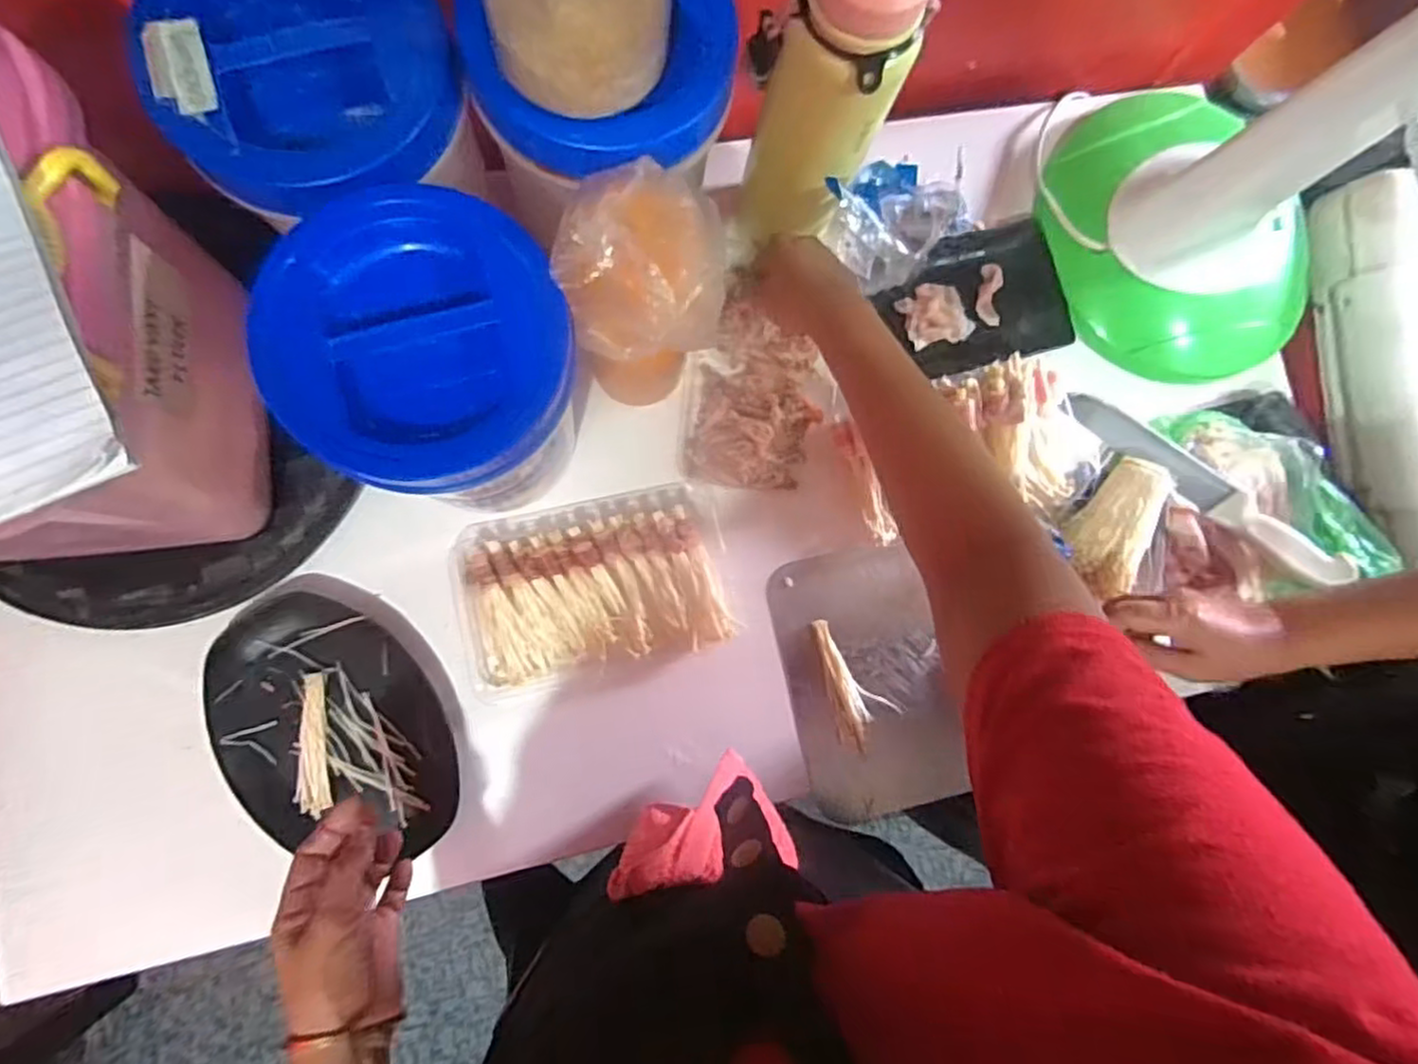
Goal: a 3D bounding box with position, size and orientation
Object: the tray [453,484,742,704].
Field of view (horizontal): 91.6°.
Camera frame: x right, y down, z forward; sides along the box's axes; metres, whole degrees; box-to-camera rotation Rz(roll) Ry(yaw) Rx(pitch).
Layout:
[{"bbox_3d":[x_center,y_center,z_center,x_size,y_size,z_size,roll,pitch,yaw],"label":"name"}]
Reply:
[{"bbox_3d":[-0.098,0.044,0.579,0.224,0.029,0.144,-13,86,-9],"label":"tray"}]

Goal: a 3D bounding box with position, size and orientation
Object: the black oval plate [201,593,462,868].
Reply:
[{"bbox_3d":[-0.292,0.156,0.543,0.154,0.021,0.217,-26,88,-10],"label":"black oval plate"}]

